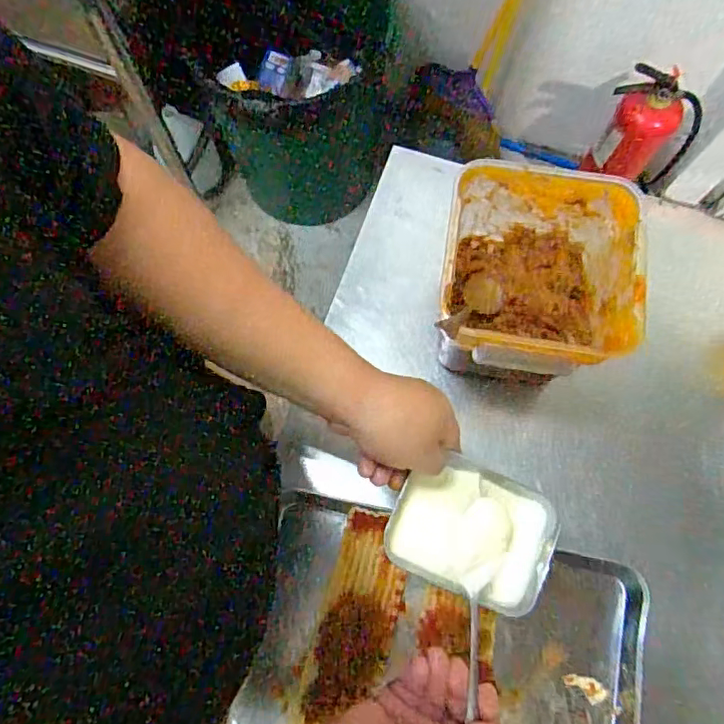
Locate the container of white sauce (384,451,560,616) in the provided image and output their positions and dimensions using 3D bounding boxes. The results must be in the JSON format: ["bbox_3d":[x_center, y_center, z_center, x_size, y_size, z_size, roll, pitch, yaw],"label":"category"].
[{"bbox_3d":[0.096,0.140,0.476,0.131,0.055,0.108,25,75,6],"label":"container of white sauce"}]

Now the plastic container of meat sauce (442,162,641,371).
[{"bbox_3d":[0.174,-0.082,0.567,0.158,0.117,0.180,8,74,1],"label":"plastic container of meat sauce"}]

